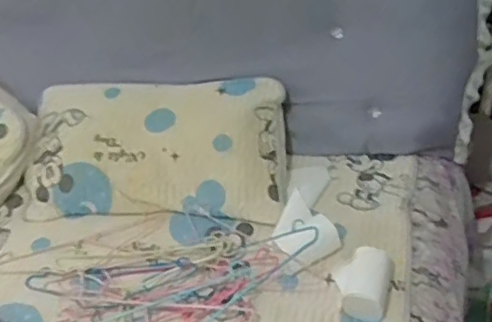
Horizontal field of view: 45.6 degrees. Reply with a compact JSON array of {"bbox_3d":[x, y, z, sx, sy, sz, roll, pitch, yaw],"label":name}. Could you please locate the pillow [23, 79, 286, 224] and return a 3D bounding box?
[{"bbox_3d":[-0.226,-0.015,1.456,0.642,0.095,0.424,1,69,6],"label":"pillow"}]

